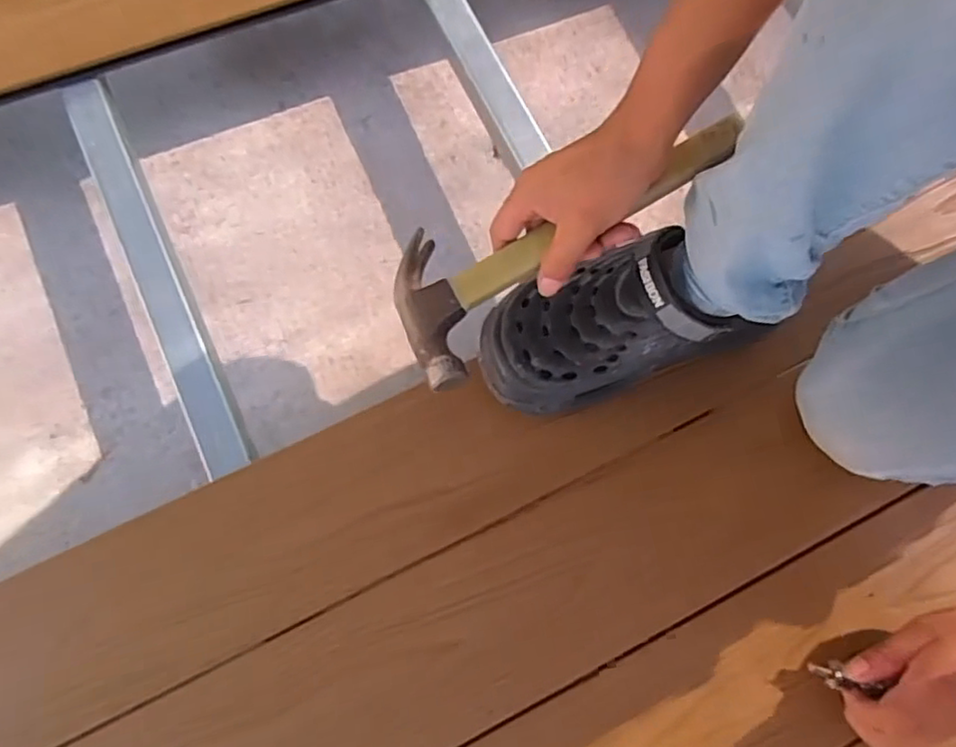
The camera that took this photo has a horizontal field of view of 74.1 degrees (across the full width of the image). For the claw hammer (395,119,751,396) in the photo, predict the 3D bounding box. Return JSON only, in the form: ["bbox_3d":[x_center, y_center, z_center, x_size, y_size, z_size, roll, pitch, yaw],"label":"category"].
[{"bbox_3d":[0.068,-0.101,0.476,0.279,0.040,0.120,-28,78,5],"label":"claw hammer"}]

